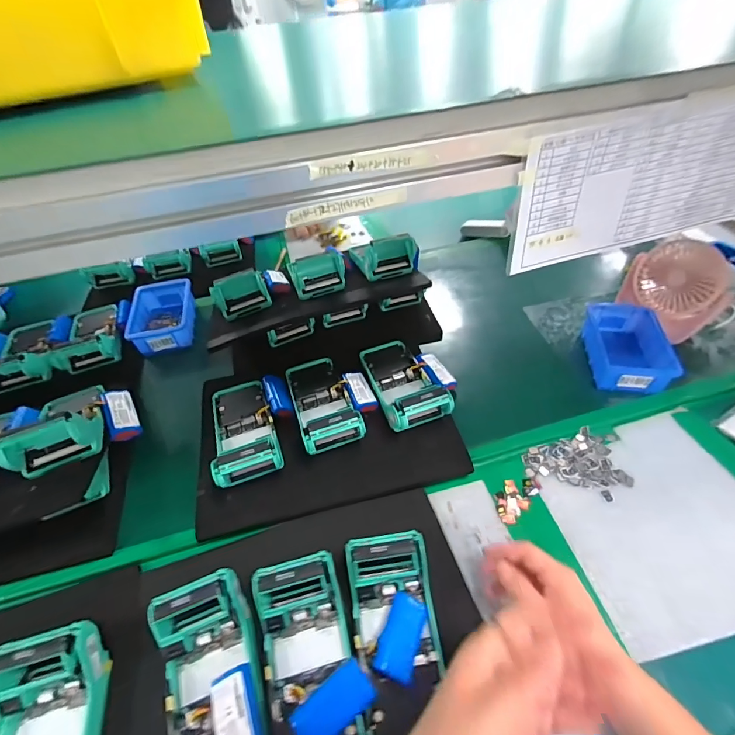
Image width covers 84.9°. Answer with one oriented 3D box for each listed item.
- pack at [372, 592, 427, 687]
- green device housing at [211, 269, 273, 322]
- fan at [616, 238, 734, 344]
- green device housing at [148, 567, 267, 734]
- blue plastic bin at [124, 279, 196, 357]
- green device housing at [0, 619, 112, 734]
[{"bbox_3d":[0.032,0.252,0.377,0.034,0.022,0.068,13,50,15],"label":"pack"},{"bbox_3d":[-0.193,-0.112,0.615,0.077,0.063,0.031,-19,49,-13],"label":"green device housing"},{"bbox_3d":[0.476,-0.125,0.622,0.134,0.133,0.080,33,57,29],"label":"fan"},{"bbox_3d":[-0.139,0.279,0.352,0.079,0.056,0.163,-17,49,-12],"label":"green device housing"},{"bbox_3d":[-0.363,-0.089,0.726,0.097,0.060,0.144,-11,48,-7],"label":"blue plastic bin"},{"bbox_3d":[-0.274,0.318,0.333,0.081,0.063,0.168,-12,48,-8],"label":"green device housing"}]

